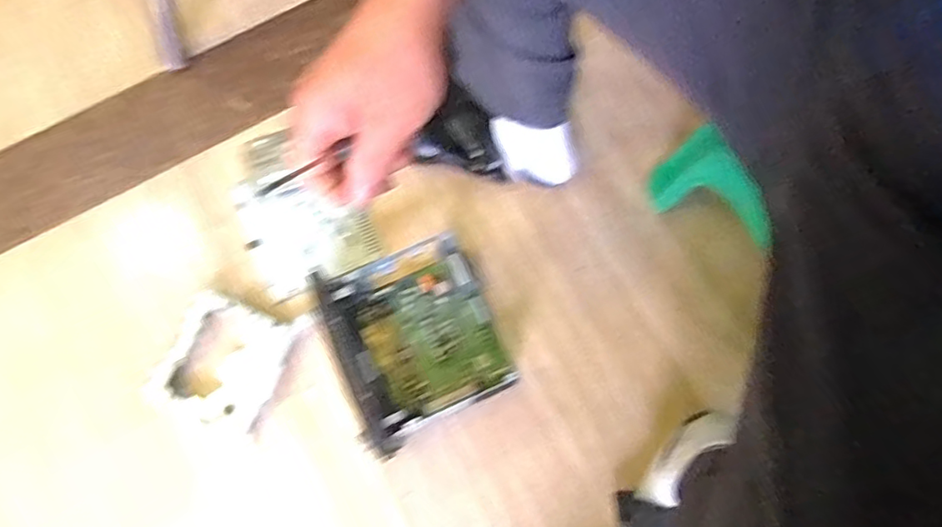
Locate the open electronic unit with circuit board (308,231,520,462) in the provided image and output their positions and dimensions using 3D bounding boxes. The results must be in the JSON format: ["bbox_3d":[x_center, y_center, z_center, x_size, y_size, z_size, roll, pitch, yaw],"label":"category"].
[{"bbox_3d":[-0.060,0.084,0.661,0.176,0.117,0.192,-25,75,-5],"label":"open electronic unit with circuit board"}]

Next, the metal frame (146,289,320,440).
[{"bbox_3d":[-0.294,0.123,0.713,0.161,0.042,0.153,15,75,6],"label":"metal frame"}]

